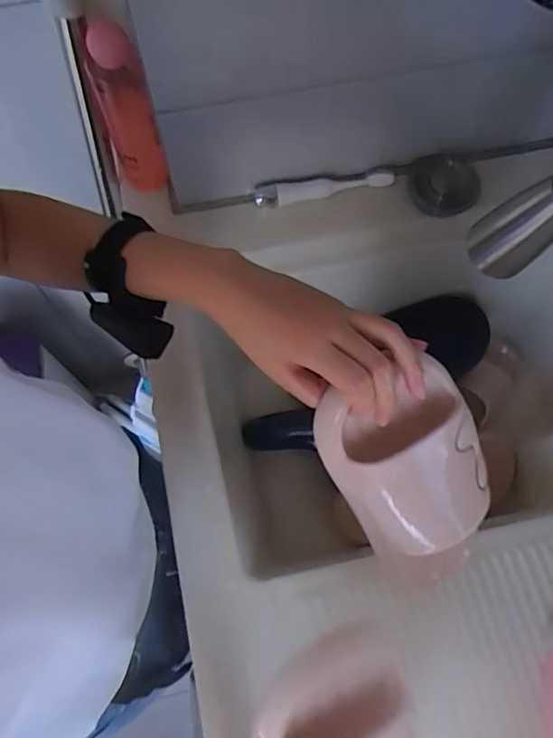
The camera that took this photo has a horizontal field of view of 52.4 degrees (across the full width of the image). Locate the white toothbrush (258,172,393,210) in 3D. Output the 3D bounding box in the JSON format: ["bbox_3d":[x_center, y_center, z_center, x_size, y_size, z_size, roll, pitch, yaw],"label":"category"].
[{"bbox_3d":[0.059,-0.216,0.673,0.170,0.018,0.021,-11,70,-4],"label":"white toothbrush"}]

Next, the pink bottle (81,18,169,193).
[{"bbox_3d":[-0.159,-0.270,0.596,0.051,0.186,0.056,-21,71,-8],"label":"pink bottle"}]

